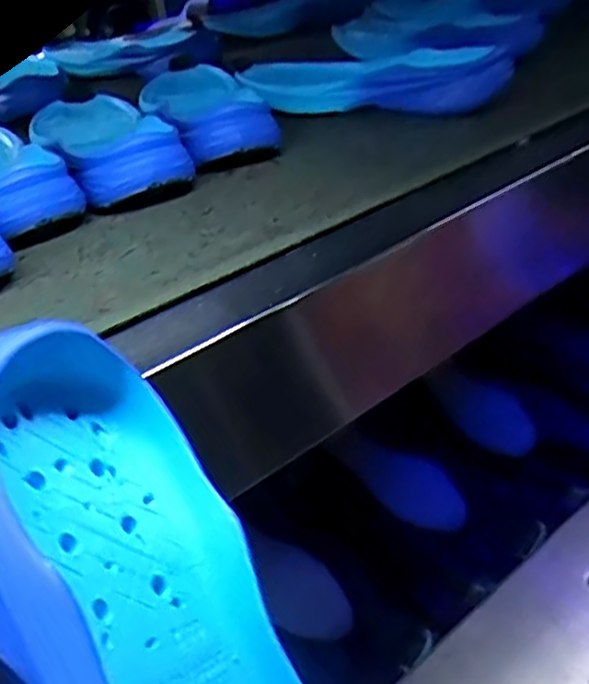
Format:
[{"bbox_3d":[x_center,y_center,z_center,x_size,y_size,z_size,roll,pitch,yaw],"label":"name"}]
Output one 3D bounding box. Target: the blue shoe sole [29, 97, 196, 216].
[{"bbox_3d":[-0.146,-0.156,0.555,0.092,0.041,0.247,-19,35,-19],"label":"blue shoe sole"}]

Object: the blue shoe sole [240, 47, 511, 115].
[{"bbox_3d":[0.055,-0.227,0.630,0.241,0.052,0.082,14,38,25],"label":"blue shoe sole"}]

